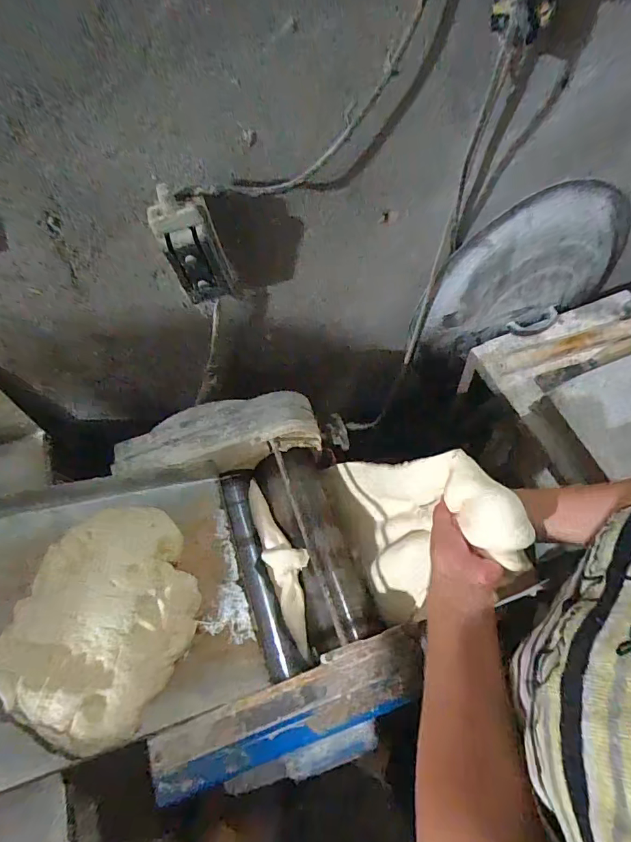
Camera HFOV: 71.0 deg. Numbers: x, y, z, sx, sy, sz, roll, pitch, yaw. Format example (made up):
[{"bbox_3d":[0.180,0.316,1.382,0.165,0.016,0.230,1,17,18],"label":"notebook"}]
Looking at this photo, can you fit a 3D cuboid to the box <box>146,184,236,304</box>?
[{"bbox_3d":[-0.136,-0.192,0.496,0.066,0.139,0.047,-20,61,-7],"label":"box"}]

